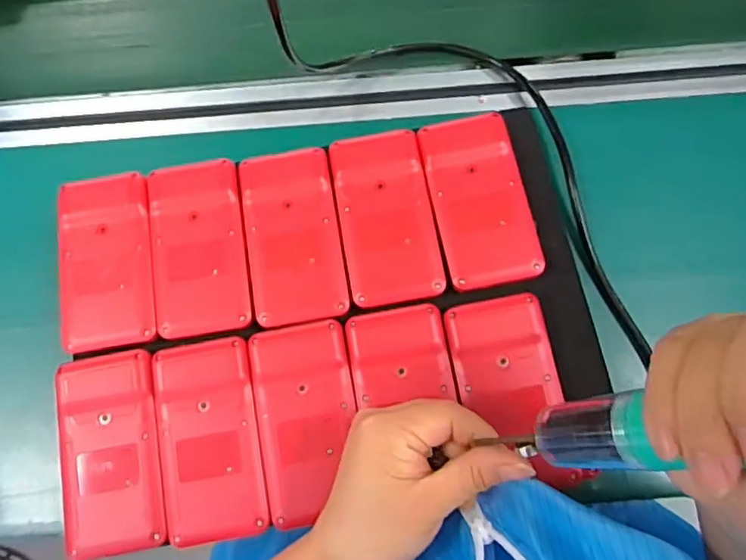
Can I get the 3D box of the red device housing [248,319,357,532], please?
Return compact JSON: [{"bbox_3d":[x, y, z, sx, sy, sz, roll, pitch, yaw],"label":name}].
[{"bbox_3d":[-0.041,0.088,0.364,0.062,0.017,0.117,-10,74,-1],"label":"red device housing"}]

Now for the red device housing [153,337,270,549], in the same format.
[{"bbox_3d":[-0.102,0.099,0.364,0.061,0.017,0.118,-10,74,-1],"label":"red device housing"}]

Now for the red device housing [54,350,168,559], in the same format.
[{"bbox_3d":[-0.164,0.107,0.364,0.061,0.019,0.117,-10,74,-1],"label":"red device housing"}]

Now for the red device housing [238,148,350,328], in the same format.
[{"bbox_3d":[-0.054,-0.030,0.393,0.062,0.015,0.119,-9,74,0],"label":"red device housing"}]

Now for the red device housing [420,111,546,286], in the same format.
[{"bbox_3d":[0.072,-0.055,0.392,0.062,0.014,0.117,-11,74,-1],"label":"red device housing"}]

